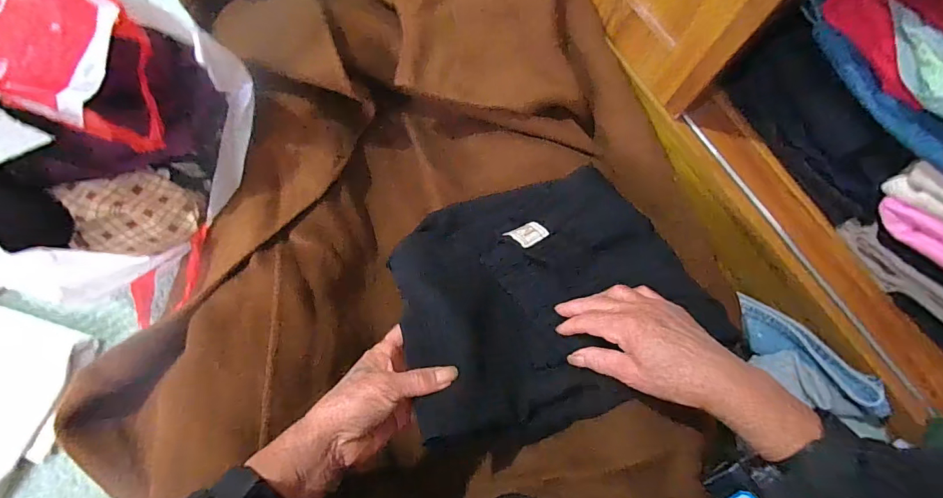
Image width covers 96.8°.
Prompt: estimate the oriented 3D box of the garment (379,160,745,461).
[{"bbox_3d":[0.076,0.041,0.429,0.293,0.095,0.248,-12,74,-6],"label":"garment"}]

